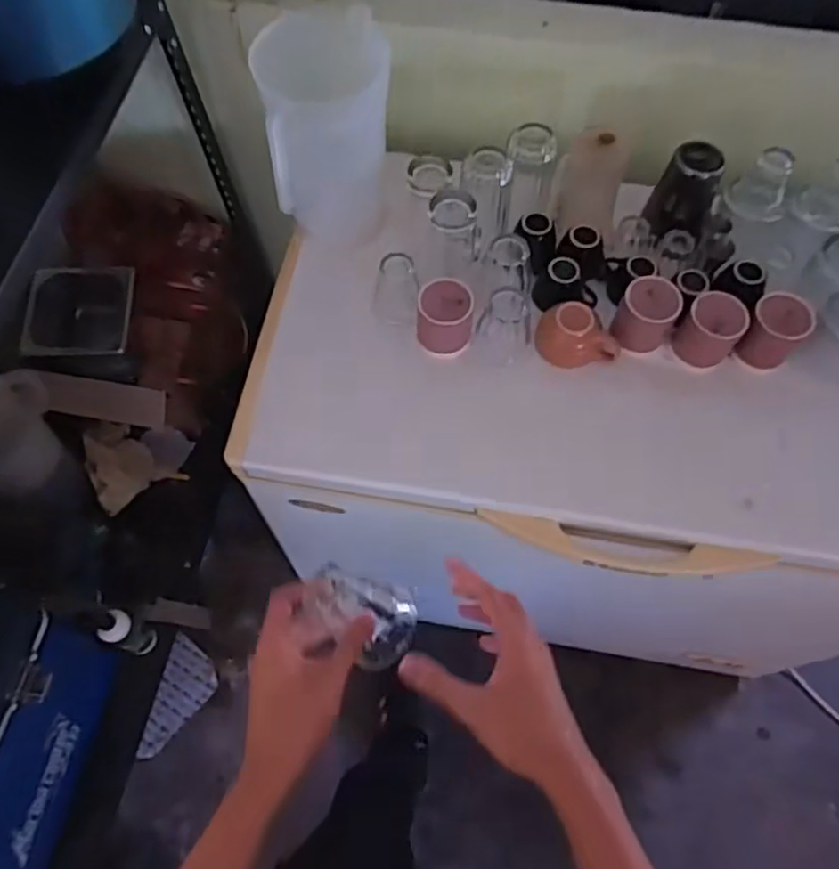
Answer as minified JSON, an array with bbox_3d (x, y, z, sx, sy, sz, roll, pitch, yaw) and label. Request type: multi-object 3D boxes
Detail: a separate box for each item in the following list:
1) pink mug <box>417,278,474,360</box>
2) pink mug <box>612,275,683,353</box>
[{"bbox_3d":[0.032,-0.146,0.855,0.068,0.082,0.064,1,64,0],"label":"pink mug"},{"bbox_3d":[0.282,-0.151,0.851,0.072,0.072,0.074,26,66,12],"label":"pink mug"}]

